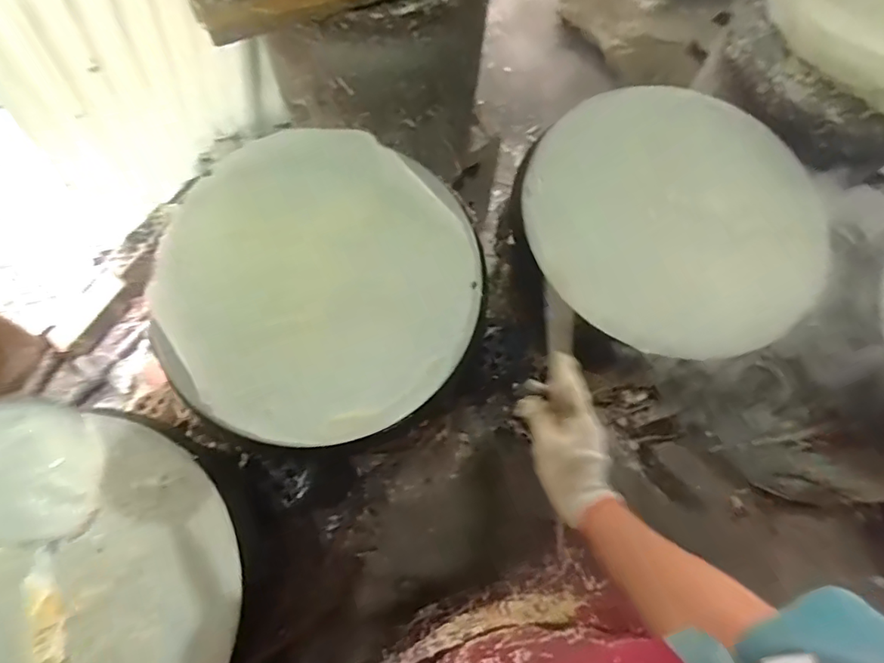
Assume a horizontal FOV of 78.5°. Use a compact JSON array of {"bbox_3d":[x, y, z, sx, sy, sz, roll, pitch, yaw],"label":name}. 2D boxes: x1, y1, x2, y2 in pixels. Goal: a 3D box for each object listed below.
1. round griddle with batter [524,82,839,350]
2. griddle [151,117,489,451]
[{"bbox_3d":[0.303,-0.147,0.689,0.388,0.046,0.354,-6,80,-9],"label":"round griddle with batter"},{"bbox_3d":[-0.139,-0.058,0.643,0.358,0.054,0.364,0,73,-1],"label":"griddle"}]

